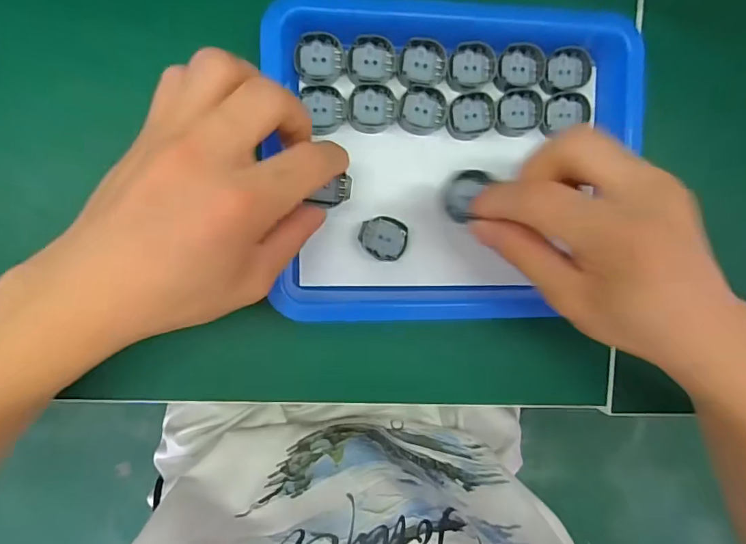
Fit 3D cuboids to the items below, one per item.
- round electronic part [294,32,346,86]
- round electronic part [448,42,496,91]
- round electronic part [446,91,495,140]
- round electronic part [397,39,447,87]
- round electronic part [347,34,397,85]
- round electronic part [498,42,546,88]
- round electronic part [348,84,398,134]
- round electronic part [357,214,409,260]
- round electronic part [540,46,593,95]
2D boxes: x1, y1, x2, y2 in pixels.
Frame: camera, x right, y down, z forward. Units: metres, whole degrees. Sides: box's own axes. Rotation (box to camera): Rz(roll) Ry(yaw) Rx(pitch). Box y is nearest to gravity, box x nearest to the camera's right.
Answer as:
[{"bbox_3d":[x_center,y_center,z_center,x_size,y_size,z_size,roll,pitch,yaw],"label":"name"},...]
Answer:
[{"bbox_3d":[-0.030,-0.121,0.260,0.027,0.008,0.026,0,93,-9],"label":"round electronic part"},{"bbox_3d":[0.058,-0.120,0.270,0.028,0.007,0.025,-7,94,-9],"label":"round electronic part"},{"bbox_3d":[0.058,-0.092,0.272,0.028,0.005,0.027,0,93,-9],"label":"round electronic part"},{"bbox_3d":[0.029,-0.121,0.266,0.027,0.006,0.024,2,92,-9],"label":"round electronic part"},{"bbox_3d":[0.000,-0.121,0.263,0.027,0.006,0.024,-2,93,-9],"label":"round electronic part"},{"bbox_3d":[0.089,-0.122,0.272,0.028,0.007,0.023,-12,94,-8],"label":"round electronic part"},{"bbox_3d":[0.000,-0.094,0.267,0.027,0.007,0.026,0,93,-9],"label":"round electronic part"},{"bbox_3d":[0.006,-0.020,0.271,0.027,0.005,0.024,7,91,-9],"label":"round electronic part"},{"bbox_3d":[0.117,-0.122,0.277,0.031,0.007,0.024,-18,95,-8],"label":"round electronic part"}]

